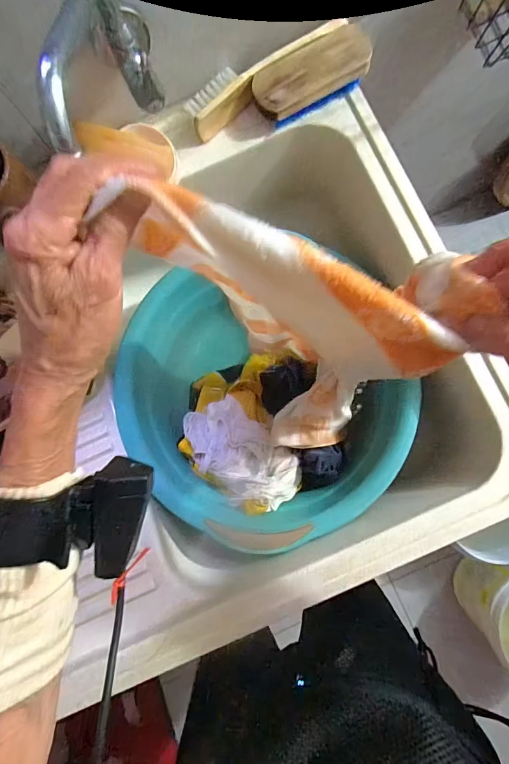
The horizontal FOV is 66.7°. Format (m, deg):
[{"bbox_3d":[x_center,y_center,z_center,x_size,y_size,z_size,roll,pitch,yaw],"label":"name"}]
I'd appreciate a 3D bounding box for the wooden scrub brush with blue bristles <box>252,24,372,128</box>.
[{"bbox_3d":[0.064,-0.347,0.443,0.134,0.035,0.054,-27,84,-1],"label":"wooden scrub brush with blue bristles"}]

